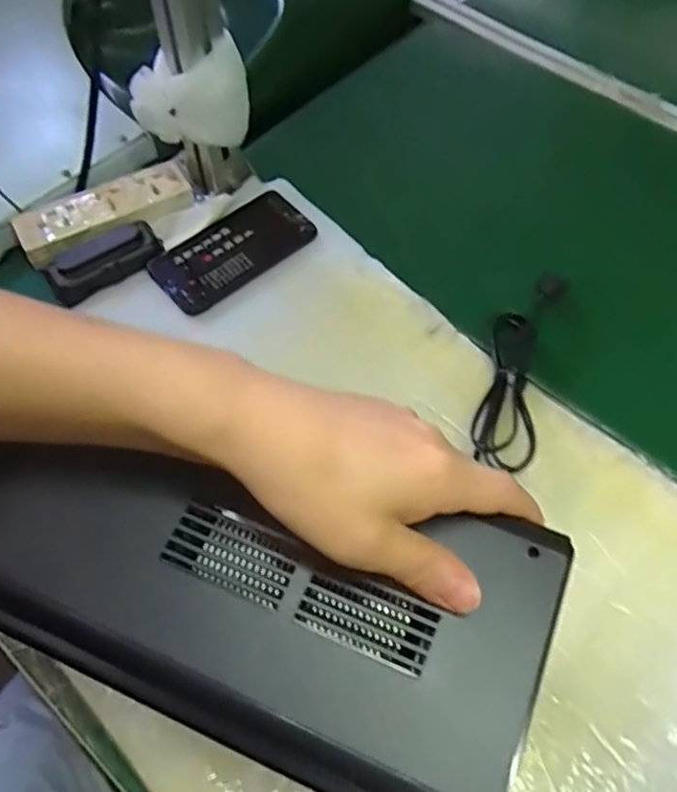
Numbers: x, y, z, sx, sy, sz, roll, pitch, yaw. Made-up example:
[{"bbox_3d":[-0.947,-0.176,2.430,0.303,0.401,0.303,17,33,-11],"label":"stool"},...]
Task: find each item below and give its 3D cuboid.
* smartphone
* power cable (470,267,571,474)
[{"bbox_3d":[-0.101,-0.143,0.621,0.156,0.013,0.075,-36,67,-19],"label":"smartphone"},{"bbox_3d":[0.159,-0.034,0.563,0.053,0.040,0.235,19,62,10],"label":"power cable"}]

